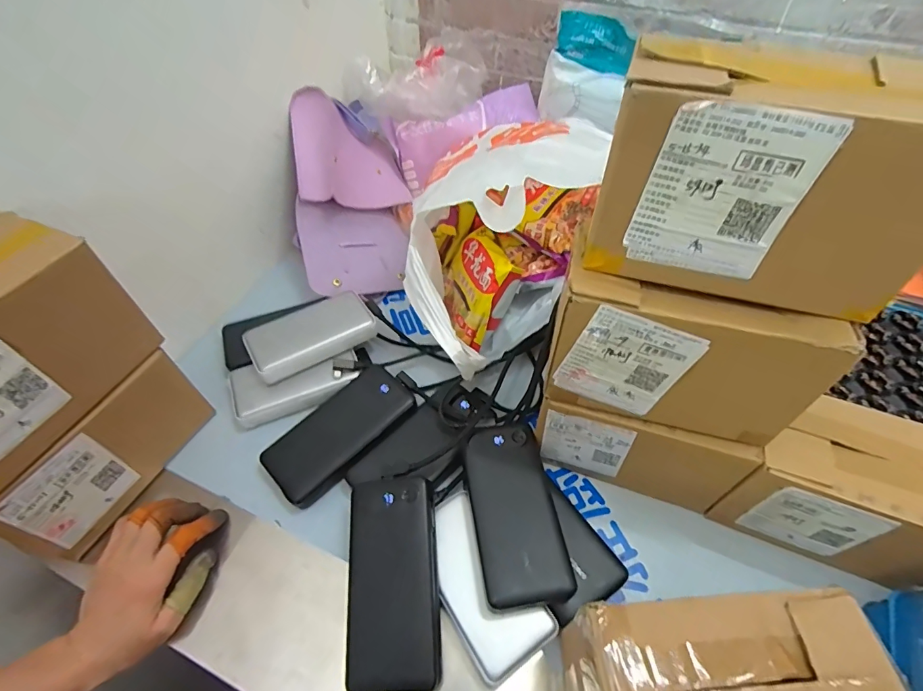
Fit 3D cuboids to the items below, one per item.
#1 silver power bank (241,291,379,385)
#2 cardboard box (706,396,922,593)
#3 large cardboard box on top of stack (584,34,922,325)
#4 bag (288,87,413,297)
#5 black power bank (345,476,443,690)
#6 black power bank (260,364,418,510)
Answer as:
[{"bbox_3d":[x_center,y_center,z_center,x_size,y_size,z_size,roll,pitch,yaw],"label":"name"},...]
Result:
[{"bbox_3d":[-0.177,-0.015,0.533,0.140,0.025,0.078,-29,59,-20],"label":"silver power bank"},{"bbox_3d":[0.330,0.126,0.390,0.176,0.112,0.109,18,55,12],"label":"cardboard box"},{"bbox_3d":[0.179,-0.103,0.278,0.177,0.117,0.096,14,54,10],"label":"large cardboard box on top of stack"},{"bbox_3d":[-0.150,-0.207,0.625,0.150,0.173,0.248,-6,54,-5],"label":"bag"},{"bbox_3d":[-0.057,0.191,0.375,0.073,0.011,0.155,-8,63,7],"label":"black power bank"},{"bbox_3d":[-0.125,0.089,0.476,0.077,0.024,0.156,37,61,24],"label":"black power bank"}]

